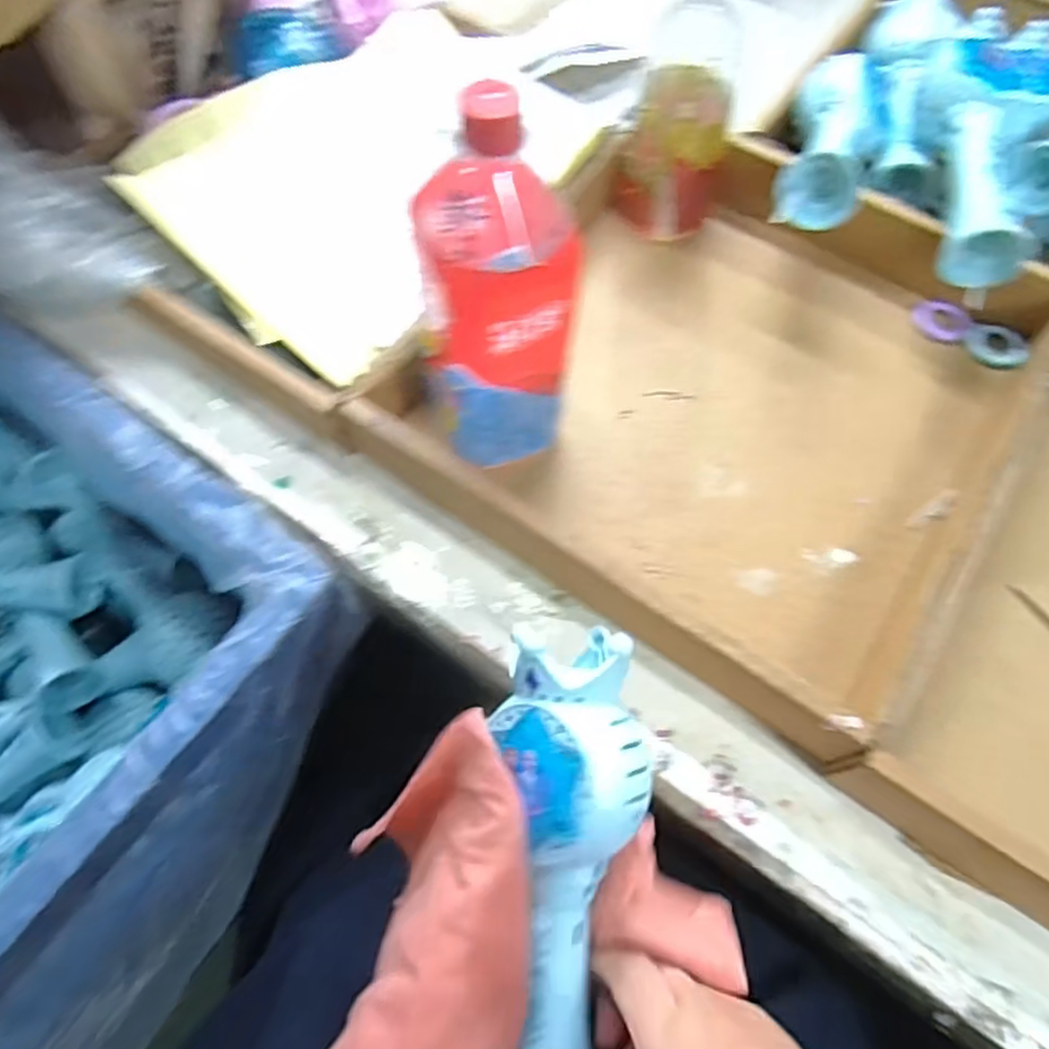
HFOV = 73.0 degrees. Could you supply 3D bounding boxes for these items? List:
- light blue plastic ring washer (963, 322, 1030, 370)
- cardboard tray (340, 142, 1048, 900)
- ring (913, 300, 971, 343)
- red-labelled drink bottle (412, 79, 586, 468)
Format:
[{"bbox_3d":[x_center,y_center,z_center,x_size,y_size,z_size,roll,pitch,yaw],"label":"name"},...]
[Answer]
[{"bbox_3d":[0.345,-0.132,0.518,0.044,0.009,0.044,0,64,0],"label":"light blue plastic ring washer"},{"bbox_3d":[0.274,-0.005,0.431,0.689,0.062,0.373,33,69,15],"label":"cardboard tray"},{"bbox_3d":[0.312,-0.152,0.530,0.042,0.004,0.039,0,64,0],"label":"ring"},{"bbox_3d":[-0.019,-0.110,0.384,0.089,0.220,0.077,21,66,10],"label":"red-labelled drink bottle"}]

